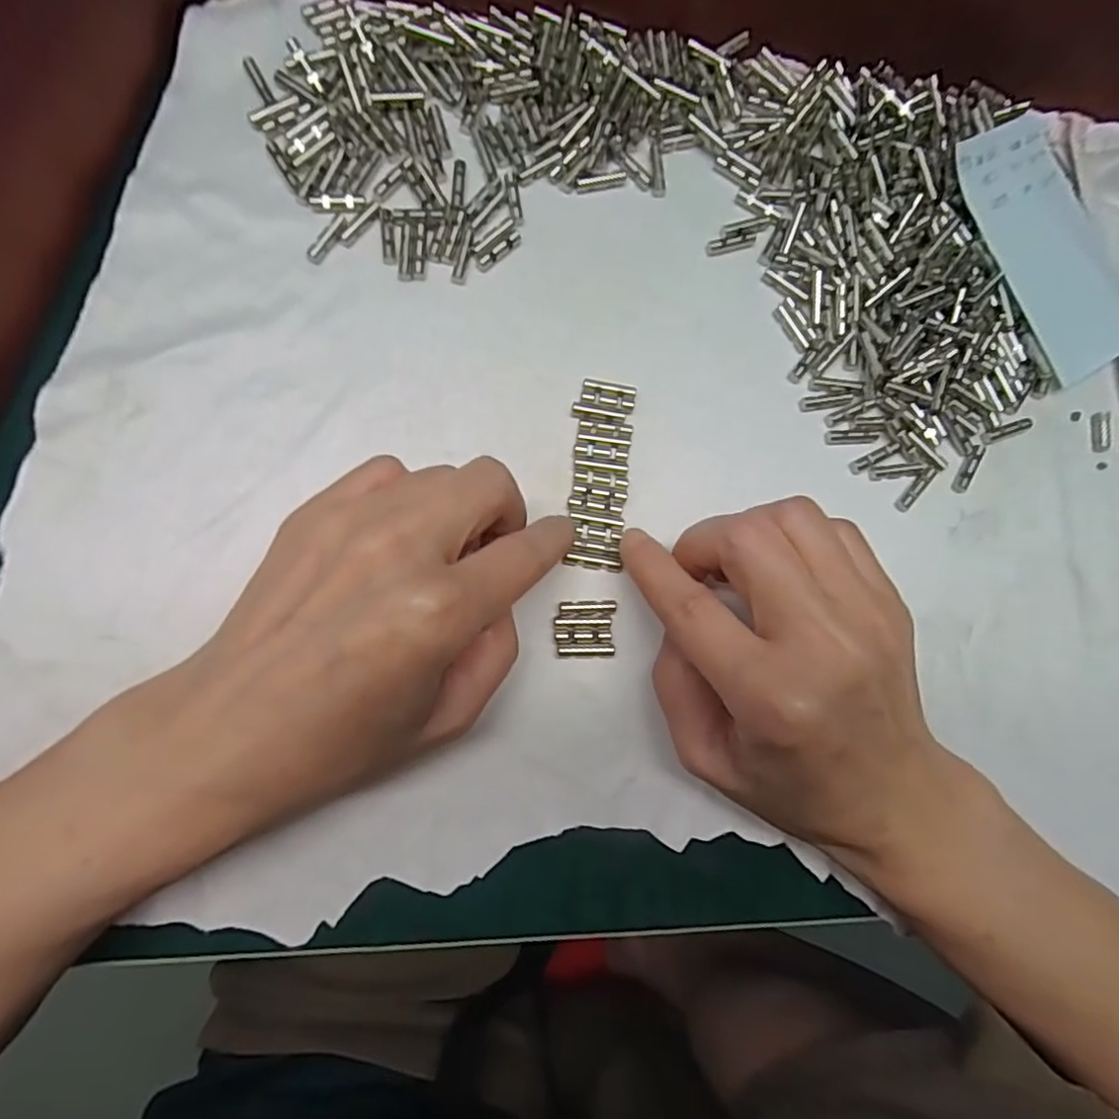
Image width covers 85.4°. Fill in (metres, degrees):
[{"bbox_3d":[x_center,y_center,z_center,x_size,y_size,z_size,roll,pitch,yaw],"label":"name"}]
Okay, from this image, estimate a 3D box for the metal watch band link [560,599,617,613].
[{"bbox_3d":[0.010,0.016,0.214,0.020,0.004,0.004,-1,84,-6],"label":"metal watch band link"}]

